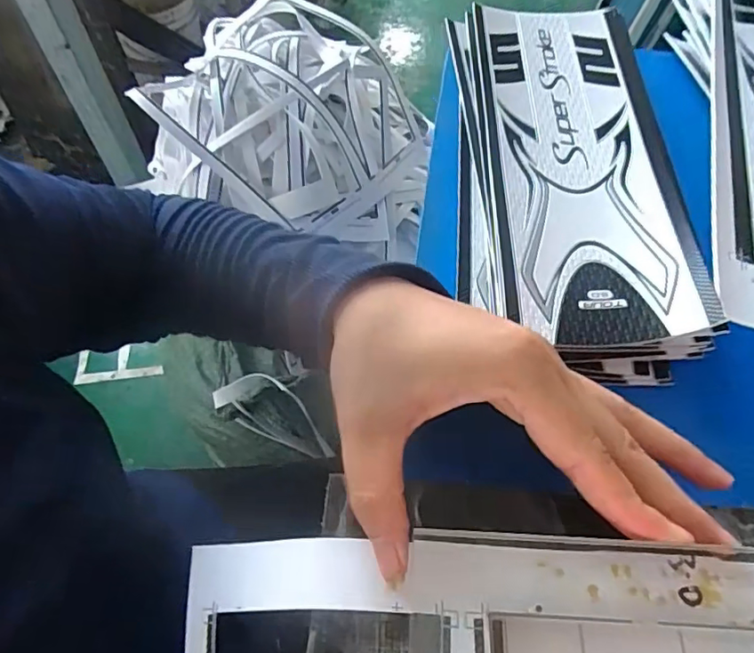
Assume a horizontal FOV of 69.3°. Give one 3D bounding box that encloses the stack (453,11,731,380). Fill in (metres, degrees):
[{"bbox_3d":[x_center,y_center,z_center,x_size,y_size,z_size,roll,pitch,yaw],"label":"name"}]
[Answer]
[{"bbox_3d":[0.105,-0.102,0.319,0.116,0.032,0.278,1,59,1],"label":"stack"}]

